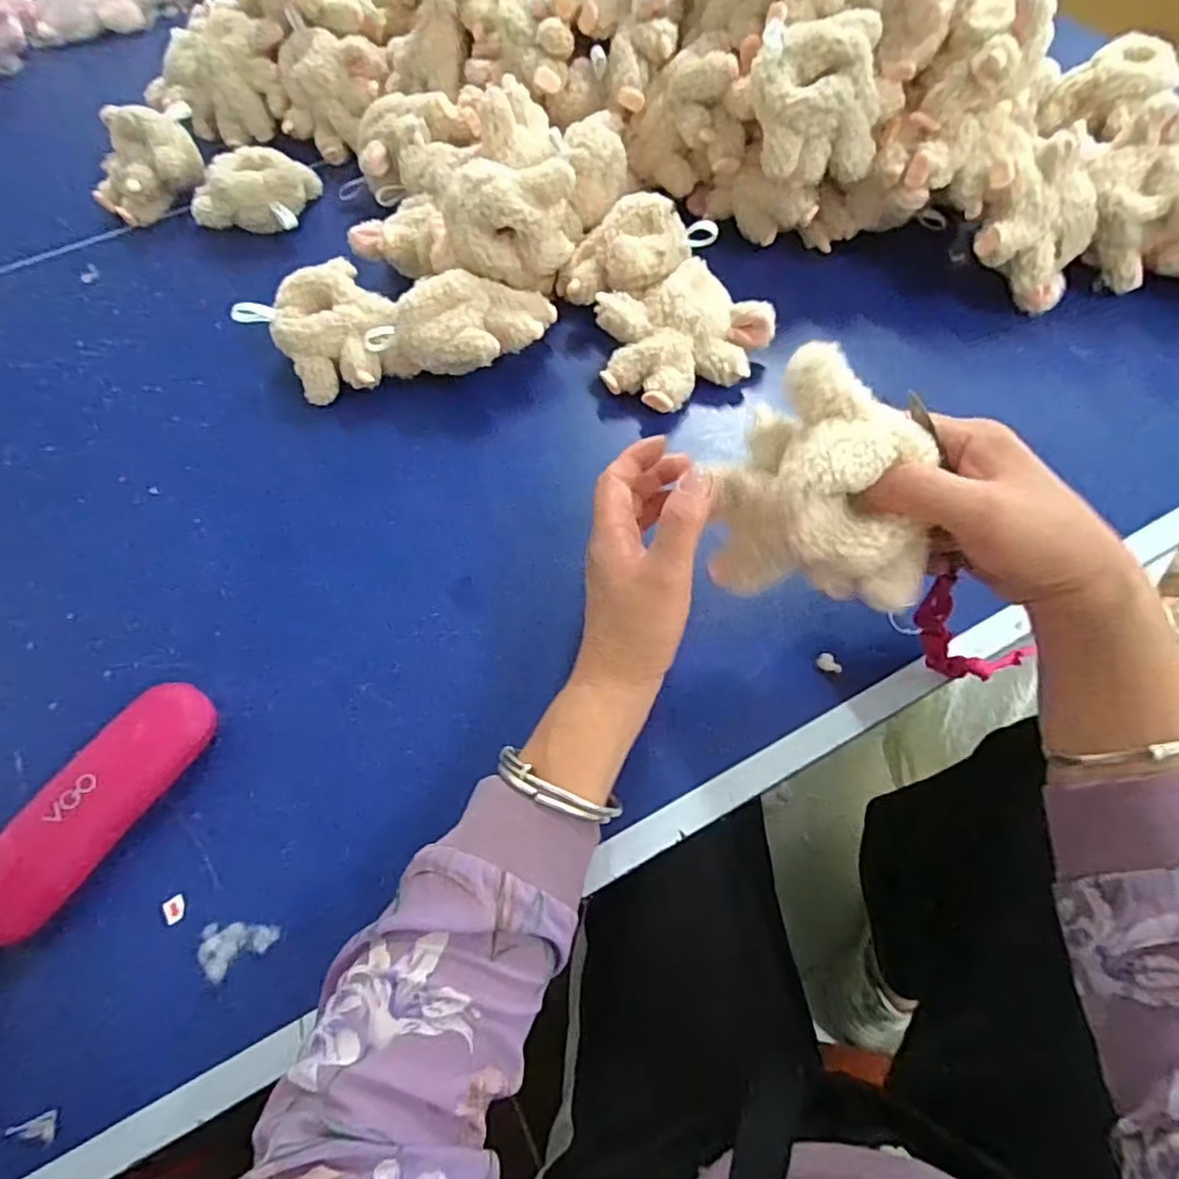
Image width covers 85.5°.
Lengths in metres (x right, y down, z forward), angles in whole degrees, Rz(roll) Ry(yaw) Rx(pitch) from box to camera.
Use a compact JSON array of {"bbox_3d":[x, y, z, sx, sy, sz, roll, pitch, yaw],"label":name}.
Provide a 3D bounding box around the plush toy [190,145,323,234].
[{"bbox_3d":[-0.330,-0.391,0.625,0.099,0.056,0.078,0,63,3],"label":"plush toy"}]

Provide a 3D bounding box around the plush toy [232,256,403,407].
[{"bbox_3d":[-0.207,-0.205,0.516,0.094,0.064,0.105,-37,67,-15],"label":"plush toy"}]

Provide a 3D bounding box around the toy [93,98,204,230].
[{"bbox_3d":[-0.448,-0.430,0.644,0.112,0.069,0.090,-20,63,-7],"label":"toy"}]

